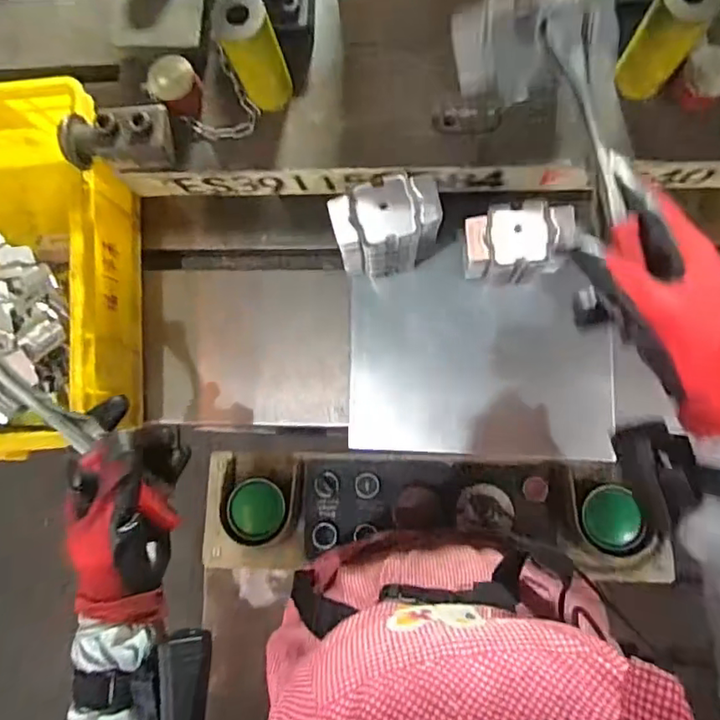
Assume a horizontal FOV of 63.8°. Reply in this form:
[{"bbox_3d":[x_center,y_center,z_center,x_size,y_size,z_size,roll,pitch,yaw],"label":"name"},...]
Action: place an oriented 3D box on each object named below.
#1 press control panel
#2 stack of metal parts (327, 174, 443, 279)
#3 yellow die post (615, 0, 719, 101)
[{"bbox_3d":[0.077,0.187,0.715,0.524,0.103,0.135,0,83,5],"label":"press control panel"},{"bbox_3d":[0.027,-0.116,0.546,0.089,0.138,0.053,-7,82,4],"label":"stack of metal parts"},{"bbox_3d":[0.223,-0.235,0.422,0.041,0.091,0.038,37,87,9],"label":"yellow die post"}]

